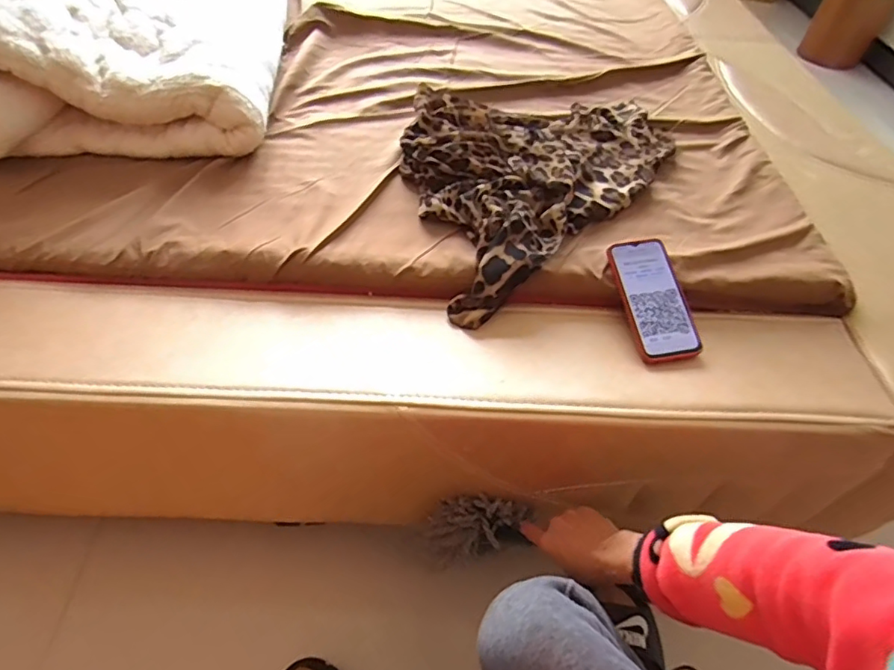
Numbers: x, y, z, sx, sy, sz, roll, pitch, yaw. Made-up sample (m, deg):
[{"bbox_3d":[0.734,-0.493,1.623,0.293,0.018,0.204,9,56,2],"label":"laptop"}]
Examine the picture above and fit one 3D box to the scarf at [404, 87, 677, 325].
[{"bbox_3d":[0.111,-0.280,0.858,0.368,0.068,0.588,38,57,24],"label":"scarf"}]

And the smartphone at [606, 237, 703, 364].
[{"bbox_3d":[0.264,-0.047,0.685,0.087,0.015,0.166,-7,69,-11],"label":"smartphone"}]

